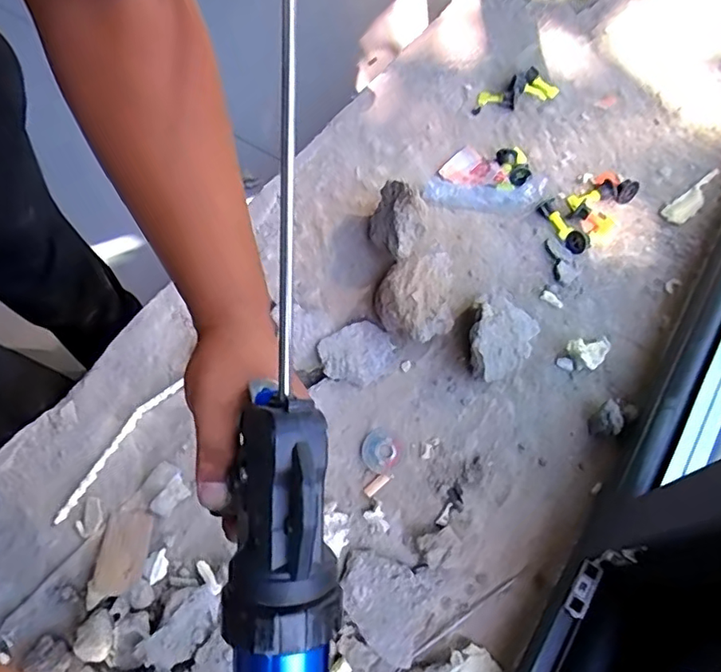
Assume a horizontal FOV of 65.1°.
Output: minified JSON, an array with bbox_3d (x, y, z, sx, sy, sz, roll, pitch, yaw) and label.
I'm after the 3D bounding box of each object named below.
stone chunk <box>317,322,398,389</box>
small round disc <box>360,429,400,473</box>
[{"bbox_3d":[-0.004,0.023,0.673,0.089,0.026,0.075,-31,68,-17],"label":"stone chunk"},{"bbox_3d":[0.022,0.125,0.622,0.045,0.009,0.042,1,63,-1],"label":"small round disc"}]

